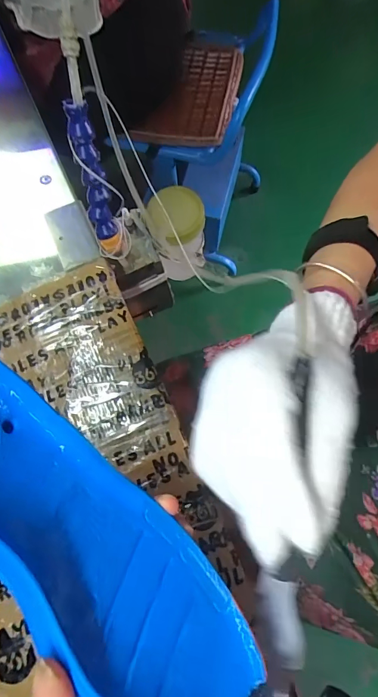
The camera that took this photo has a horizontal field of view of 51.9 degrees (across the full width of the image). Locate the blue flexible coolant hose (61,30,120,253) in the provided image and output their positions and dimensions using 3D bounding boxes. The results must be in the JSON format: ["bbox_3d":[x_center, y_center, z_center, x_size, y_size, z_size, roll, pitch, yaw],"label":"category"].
[{"bbox_3d":[-0.097,-0.182,0.380,0.025,0.191,0.025,-5,41,1],"label":"blue flexible coolant hose"}]

